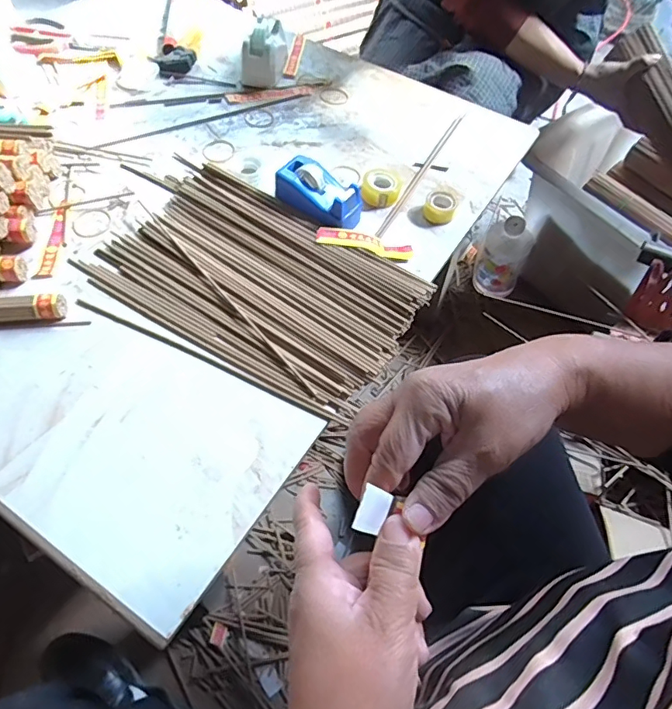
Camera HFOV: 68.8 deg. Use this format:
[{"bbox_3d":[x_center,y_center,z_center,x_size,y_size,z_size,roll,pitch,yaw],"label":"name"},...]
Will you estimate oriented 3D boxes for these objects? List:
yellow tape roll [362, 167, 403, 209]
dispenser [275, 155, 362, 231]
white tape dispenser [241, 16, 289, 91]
[{"bbox_3d":[0.057,-0.211,0.622,0.049,0.025,0.051,2,57,-4],"label":"yellow tape roll"},{"bbox_3d":[-0.018,-0.189,0.575,0.100,0.041,0.058,36,61,17],"label":"dispenser"},{"bbox_3d":[-0.110,-0.469,0.757,0.058,0.060,0.106,7,57,-1],"label":"white tape dispenser"}]

